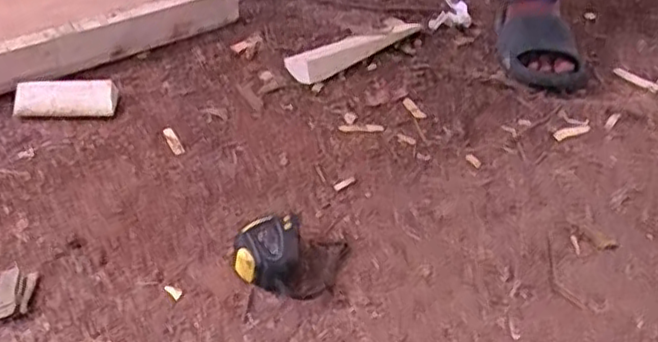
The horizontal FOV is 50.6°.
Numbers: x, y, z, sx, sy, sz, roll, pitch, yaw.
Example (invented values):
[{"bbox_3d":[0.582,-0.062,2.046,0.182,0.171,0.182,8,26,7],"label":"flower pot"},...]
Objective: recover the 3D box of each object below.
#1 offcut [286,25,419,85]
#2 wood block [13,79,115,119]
[{"bbox_3d":[0.038,-0.189,1.075,0.246,0.020,0.069,-29,49,-33],"label":"offcut"},{"bbox_3d":[-0.366,-0.102,0.966,0.140,0.033,0.059,-2,39,-6],"label":"wood block"}]

